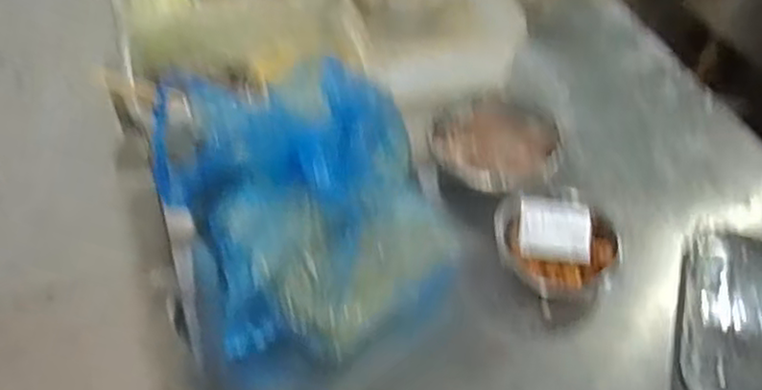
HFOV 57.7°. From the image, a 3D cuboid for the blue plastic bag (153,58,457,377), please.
[{"bbox_3d":[-0.051,0.007,0.702,0.292,0.233,0.234,-23,54,-21],"label":"blue plastic bag"}]

